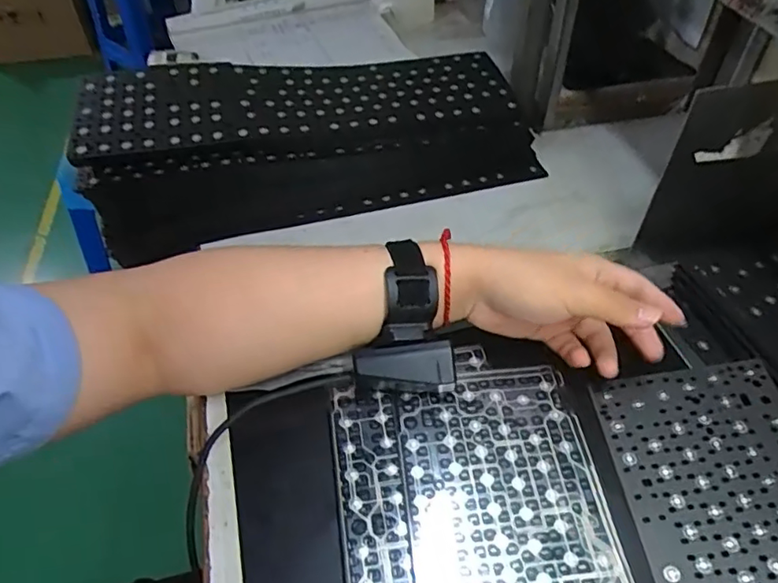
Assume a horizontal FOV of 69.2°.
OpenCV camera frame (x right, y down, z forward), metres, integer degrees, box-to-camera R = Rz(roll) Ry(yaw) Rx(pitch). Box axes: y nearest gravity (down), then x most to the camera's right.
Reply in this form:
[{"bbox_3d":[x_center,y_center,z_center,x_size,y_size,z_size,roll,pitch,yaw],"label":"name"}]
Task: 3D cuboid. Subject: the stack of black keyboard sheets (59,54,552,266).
[{"bbox_3d":[-0.077,-0.160,0.572,0.432,0.095,0.171,-14,49,-9],"label":"stack of black keyboard sheets"}]

